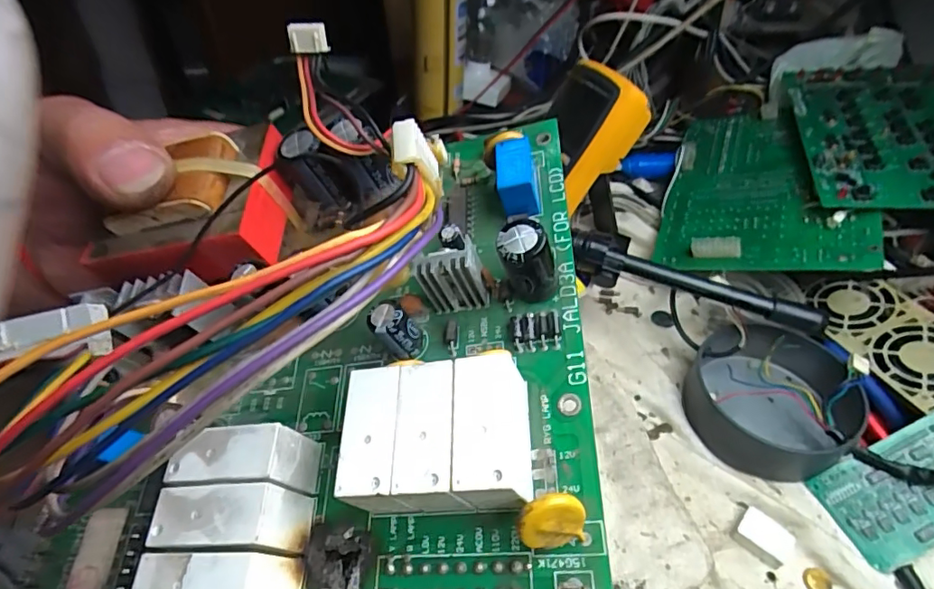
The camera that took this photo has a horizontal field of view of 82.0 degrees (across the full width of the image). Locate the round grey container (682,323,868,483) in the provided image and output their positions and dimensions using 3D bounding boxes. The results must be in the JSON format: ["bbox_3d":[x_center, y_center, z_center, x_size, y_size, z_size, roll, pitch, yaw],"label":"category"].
[{"bbox_3d":[0.216,0.068,0.378,0.108,0.048,0.104,-35,57,-29],"label":"round grey container"}]

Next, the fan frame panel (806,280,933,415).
[{"bbox_3d":[0.308,0.030,0.390,0.065,0.008,0.128,-27,39,2],"label":"fan frame panel"}]

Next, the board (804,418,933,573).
[{"bbox_3d":[0.277,0.121,0.333,0.096,0.006,0.060,-33,58,9],"label":"board"}]

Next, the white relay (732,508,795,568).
[{"bbox_3d":[0.183,0.149,0.331,0.032,0.012,0.022,32,54,25],"label":"white relay"}]

